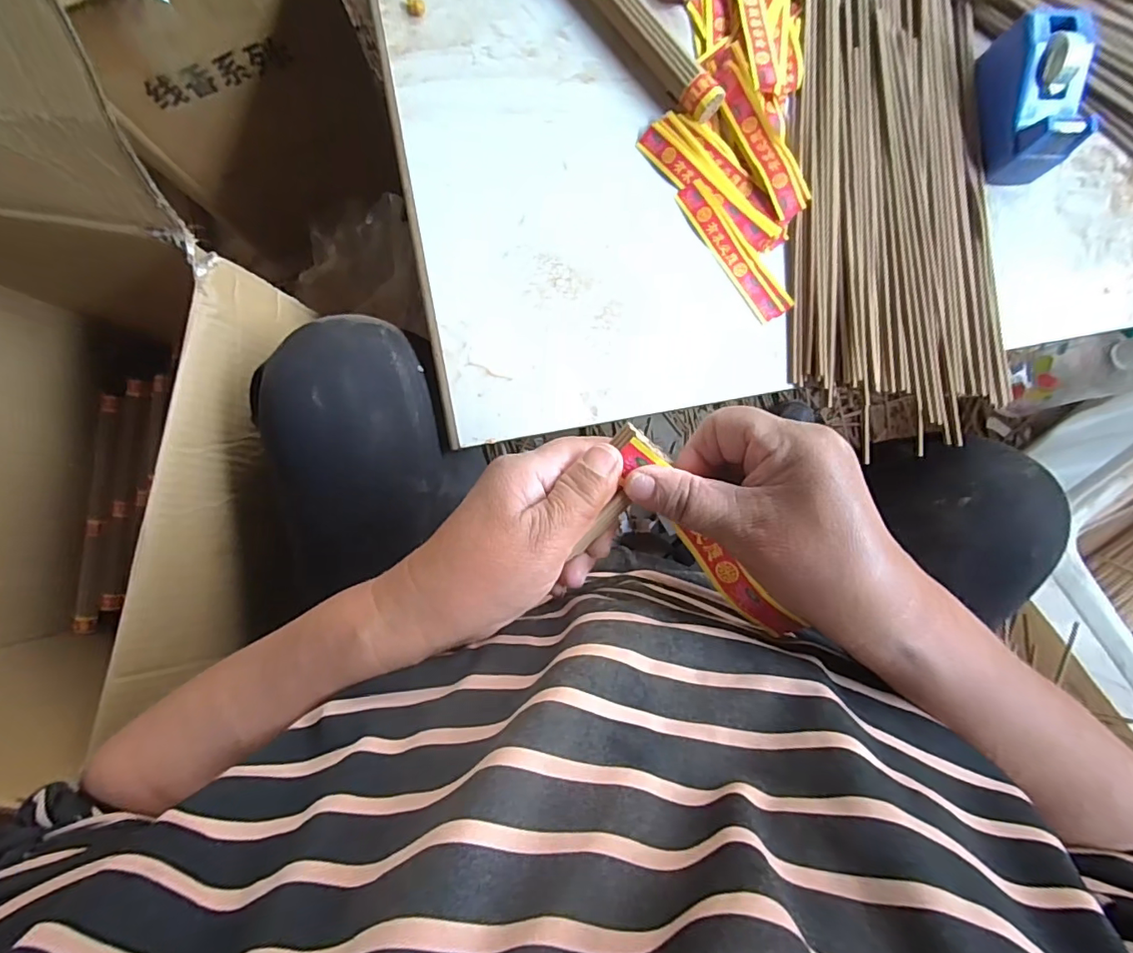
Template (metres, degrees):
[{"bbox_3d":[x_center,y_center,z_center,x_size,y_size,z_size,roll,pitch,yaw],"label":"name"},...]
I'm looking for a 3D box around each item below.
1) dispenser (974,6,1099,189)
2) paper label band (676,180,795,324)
[{"bbox_3d":[0.354,-0.285,0.387,0.049,0.053,0.104,-3,87,-3],"label":"dispenser"},{"bbox_3d":[0.129,-0.173,0.392,0.029,0.005,0.119,-35,91,1],"label":"paper label band"}]

